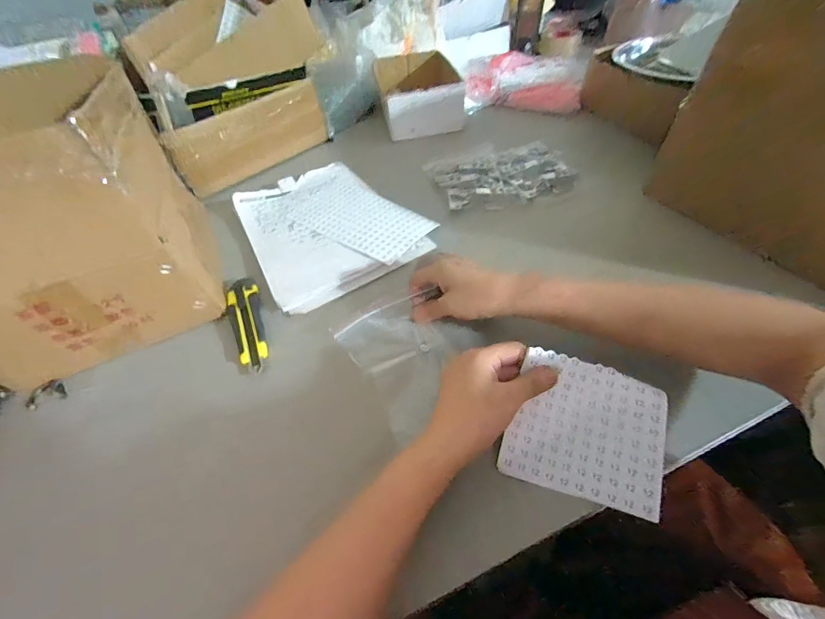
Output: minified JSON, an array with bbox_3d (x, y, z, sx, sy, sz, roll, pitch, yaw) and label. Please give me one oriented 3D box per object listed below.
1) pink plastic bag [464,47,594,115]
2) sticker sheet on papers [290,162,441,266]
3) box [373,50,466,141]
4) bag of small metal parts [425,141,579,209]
[{"bbox_3d":[0.229,-0.515,0.791,0.273,0.073,0.177,14,53,18],"label":"pink plastic bag"},{"bbox_3d":[-0.102,-0.169,0.583,0.136,0.004,0.296,-38,56,-23],"label":"sticker sheet on papers"},{"bbox_3d":[0.007,-0.495,0.797,0.169,0.075,0.260,-10,50,-2],"label":"box"},{"bbox_3d":[0.155,-0.246,0.613,0.233,0.015,0.182,-12,50,-3],"label":"bag of small metal parts"}]

